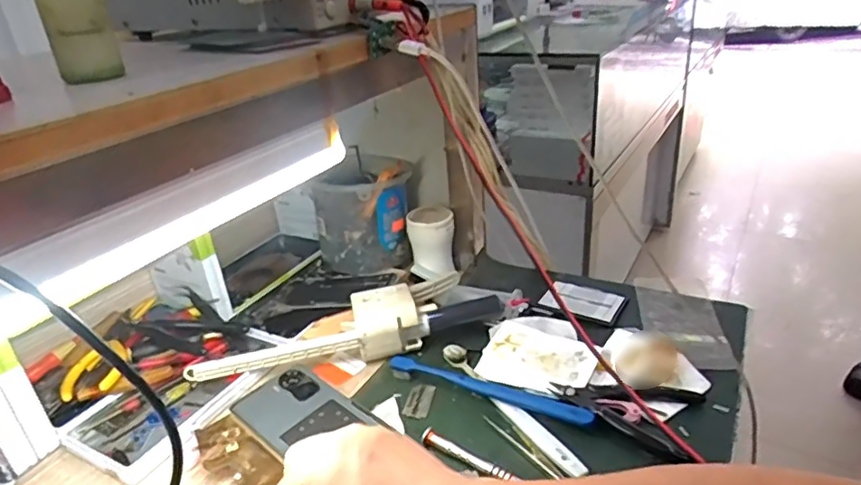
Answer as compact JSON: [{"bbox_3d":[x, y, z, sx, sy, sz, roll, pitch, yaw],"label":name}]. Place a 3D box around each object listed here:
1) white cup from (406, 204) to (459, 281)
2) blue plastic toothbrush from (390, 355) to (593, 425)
[{"bbox_3d":[0.001,0.000,0.687,0.055,0.069,0.049,-2,27,4],"label":"white cup"},{"bbox_3d":[0.045,0.125,0.499,0.185,0.012,0.019,10,30,26],"label":"blue plastic toothbrush"}]

